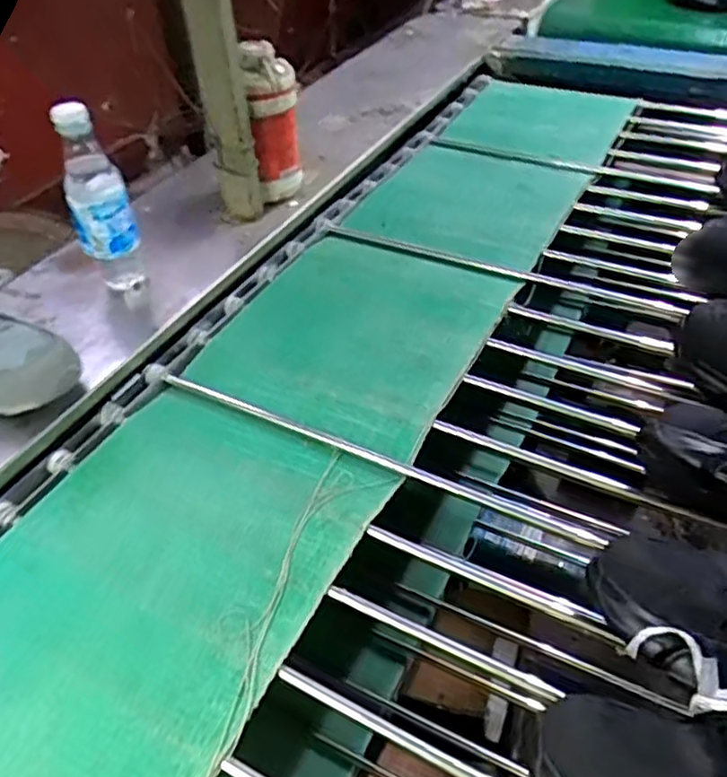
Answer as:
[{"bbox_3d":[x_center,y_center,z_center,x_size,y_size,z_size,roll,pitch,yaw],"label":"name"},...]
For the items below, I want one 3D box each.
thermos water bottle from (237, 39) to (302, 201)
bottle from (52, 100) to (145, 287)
[{"bbox_3d":[-0.115,-0.340,0.876,0.078,0.179,0.061,-23,48,-19],"label":"thermos water bottle"},{"bbox_3d":[-0.282,-0.194,0.750,0.069,0.211,0.052,-20,48,-16],"label":"bottle"}]

